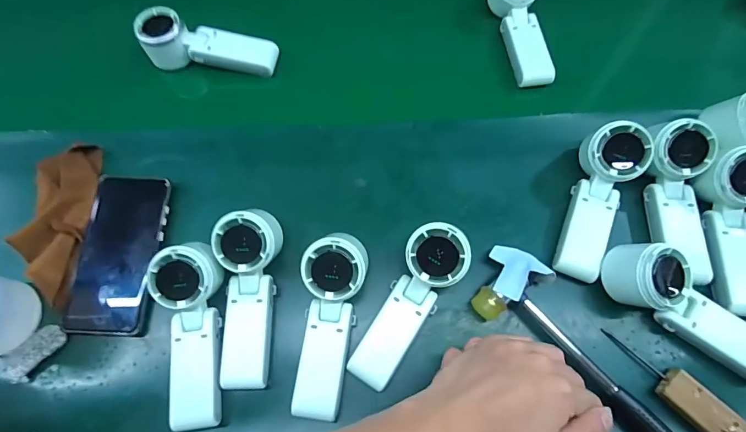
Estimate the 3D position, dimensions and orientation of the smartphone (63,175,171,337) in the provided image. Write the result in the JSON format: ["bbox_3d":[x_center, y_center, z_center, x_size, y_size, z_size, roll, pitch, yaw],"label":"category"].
[{"bbox_3d":[-0.262,0.038,0.420,0.077,0.009,0.160,3,75,-4],"label":"smartphone"}]

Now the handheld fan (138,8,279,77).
[{"bbox_3d":[-0.204,-0.213,0.505,0.160,0.047,0.057,7,68,4],"label":"handheld fan"}]

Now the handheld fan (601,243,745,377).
[{"bbox_3d":[0.292,0.087,0.373,0.161,0.048,0.053,37,73,1],"label":"handheld fan"}]

